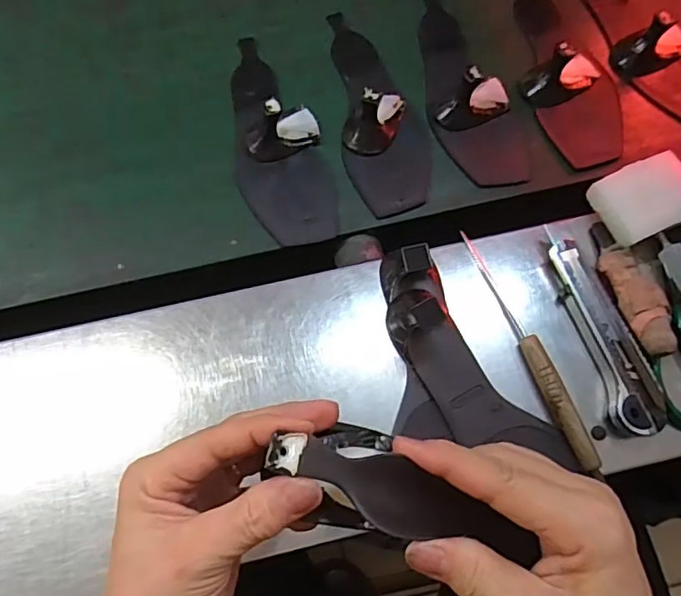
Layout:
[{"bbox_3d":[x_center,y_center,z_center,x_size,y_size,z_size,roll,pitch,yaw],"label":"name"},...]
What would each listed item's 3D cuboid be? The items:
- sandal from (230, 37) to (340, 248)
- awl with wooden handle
[{"bbox_3d":[-0.061,-0.165,0.506,0.082,0.050,0.238,-14,69,-4],"label":"sandal"},{"bbox_3d":[0.139,0.033,0.419,0.015,0.013,0.195,-21,66,-8],"label":"awl with wooden handle"}]

